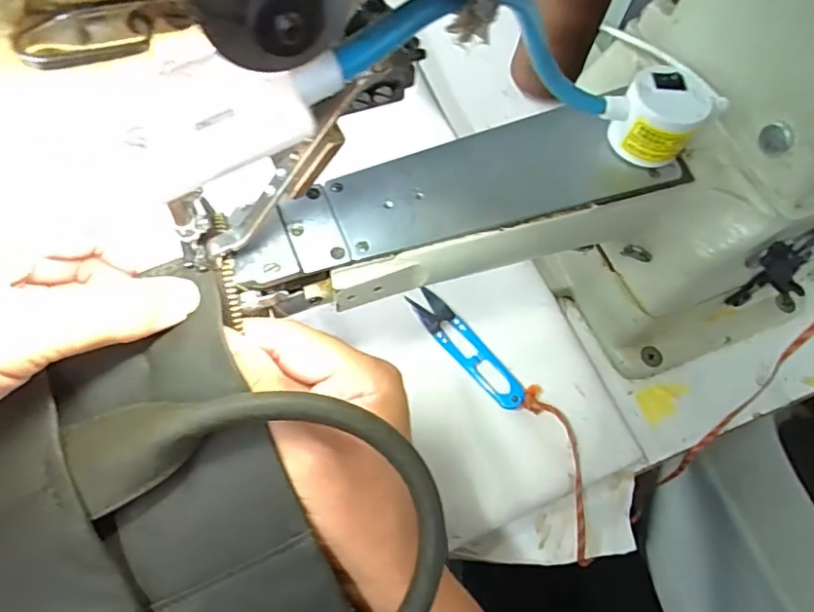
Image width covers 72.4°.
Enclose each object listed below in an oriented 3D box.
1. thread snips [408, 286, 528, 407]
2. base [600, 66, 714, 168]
[{"bbox_3d":[0.039,0.027,0.364,0.020,0.009,0.099,-36,71,-20],"label":"thread snips"},{"bbox_3d":[0.117,-0.088,0.263,0.038,0.033,0.037,2,63,-3],"label":"base"}]

